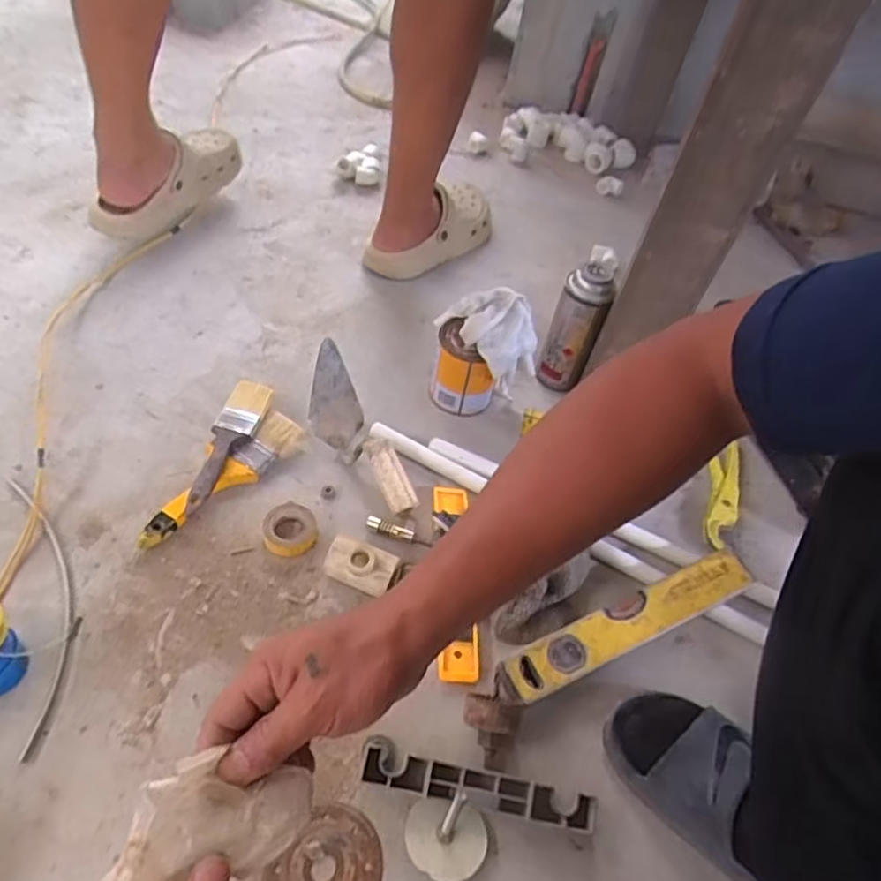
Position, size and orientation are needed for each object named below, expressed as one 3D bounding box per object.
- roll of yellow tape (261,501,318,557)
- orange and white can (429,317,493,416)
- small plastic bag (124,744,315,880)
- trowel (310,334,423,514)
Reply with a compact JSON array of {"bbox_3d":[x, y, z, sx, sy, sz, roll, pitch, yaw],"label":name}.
[{"bbox_3d":[-0.161,0.092,0.683,0.055,0.021,0.063,-10,53,-18],"label":"roll of yellow tape"},{"bbox_3d":[0.029,-0.095,0.822,0.076,0.107,0.078,5,50,-6],"label":"orange and white can"},{"bbox_3d":[-0.107,0.187,0.319,0.085,0.022,0.052,16,39,-28],"label":"small plastic bag"},{"bbox_3d":[-0.105,-0.008,0.751,0.074,0.071,0.226,-15,55,-21],"label":"trowel"}]

